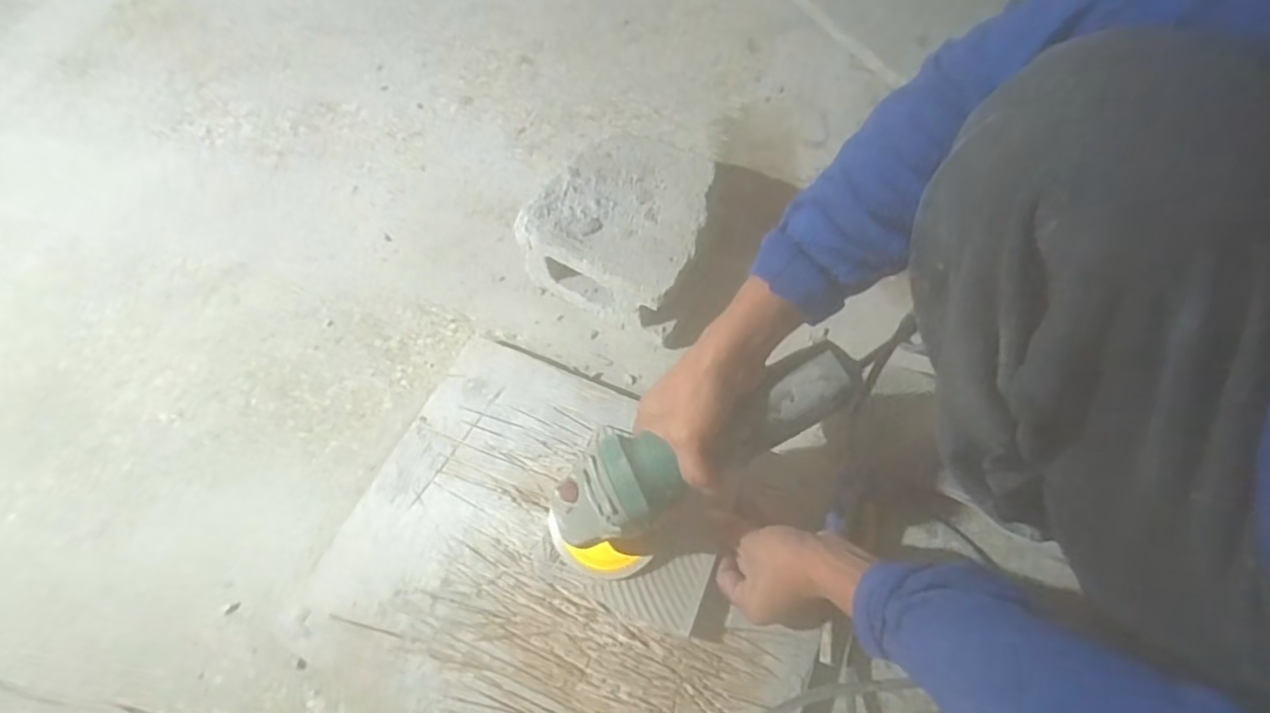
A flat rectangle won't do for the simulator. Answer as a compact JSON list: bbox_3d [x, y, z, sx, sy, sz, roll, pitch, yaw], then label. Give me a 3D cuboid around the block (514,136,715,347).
[{"bbox_3d":[-0.005,-0.144,0.725,0.173,0.101,0.196,28,66,18],"label":"block"}]

